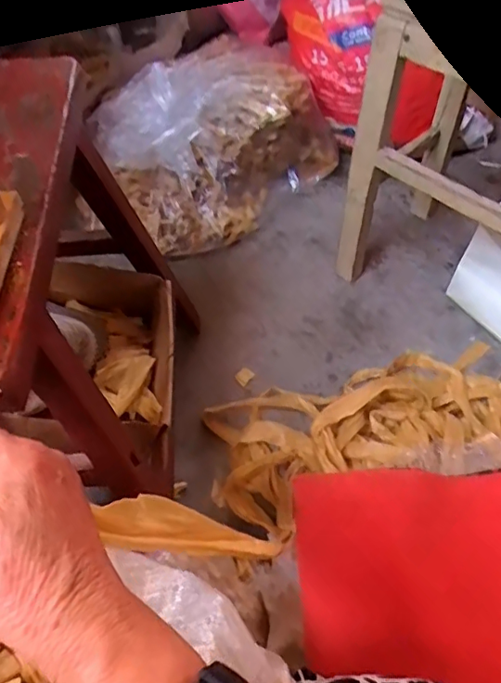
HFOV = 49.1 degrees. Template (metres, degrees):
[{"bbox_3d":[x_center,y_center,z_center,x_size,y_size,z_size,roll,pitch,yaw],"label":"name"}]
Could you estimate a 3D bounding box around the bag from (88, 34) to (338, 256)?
[{"bbox_3d":[-0.041,-0.374,1.005,0.355,0.243,0.269,-30,59,-19],"label":"bag"}]

